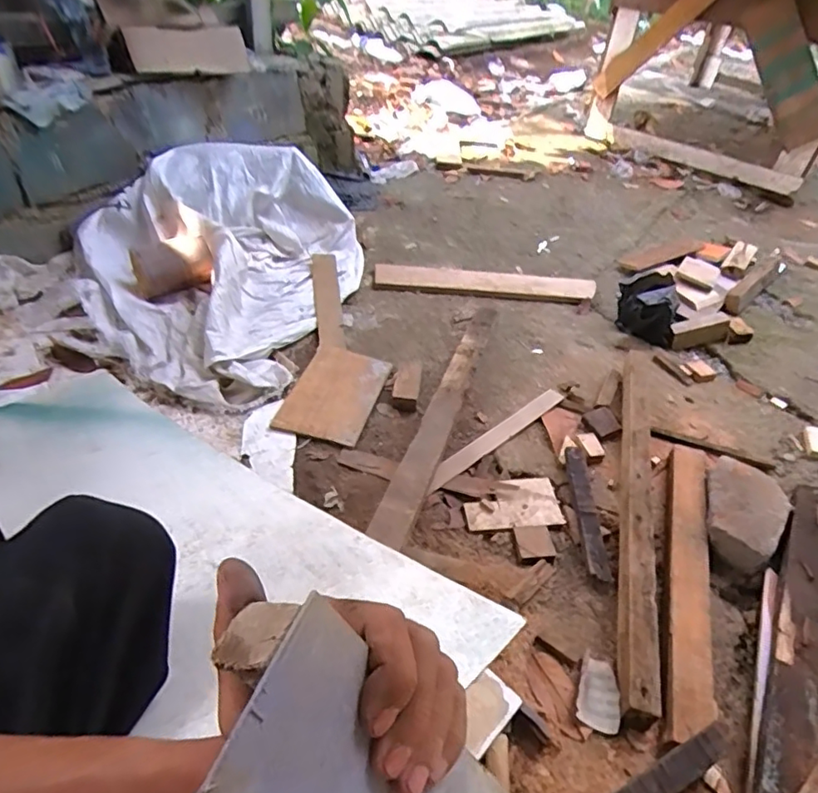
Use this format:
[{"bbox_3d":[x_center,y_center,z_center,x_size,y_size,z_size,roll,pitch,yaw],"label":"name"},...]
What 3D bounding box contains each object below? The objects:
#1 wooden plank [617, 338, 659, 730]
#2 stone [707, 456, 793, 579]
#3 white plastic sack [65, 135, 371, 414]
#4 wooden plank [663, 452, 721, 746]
[{"bbox_3d":[0.412,0.166,1.028,0.061,0.069,0.811,15,41,9],"label":"wooden plank"},{"bbox_3d":[0.575,0.213,1.003,0.131,0.085,0.218,29,46,24],"label":"stone"},{"bbox_3d":[-0.488,-0.358,1.404,0.662,0.224,0.816,14,41,9],"label":"white plastic sack"},{"bbox_3d":[0.452,0.281,0.927,0.065,0.042,0.555,18,42,12],"label":"wooden plank"}]

